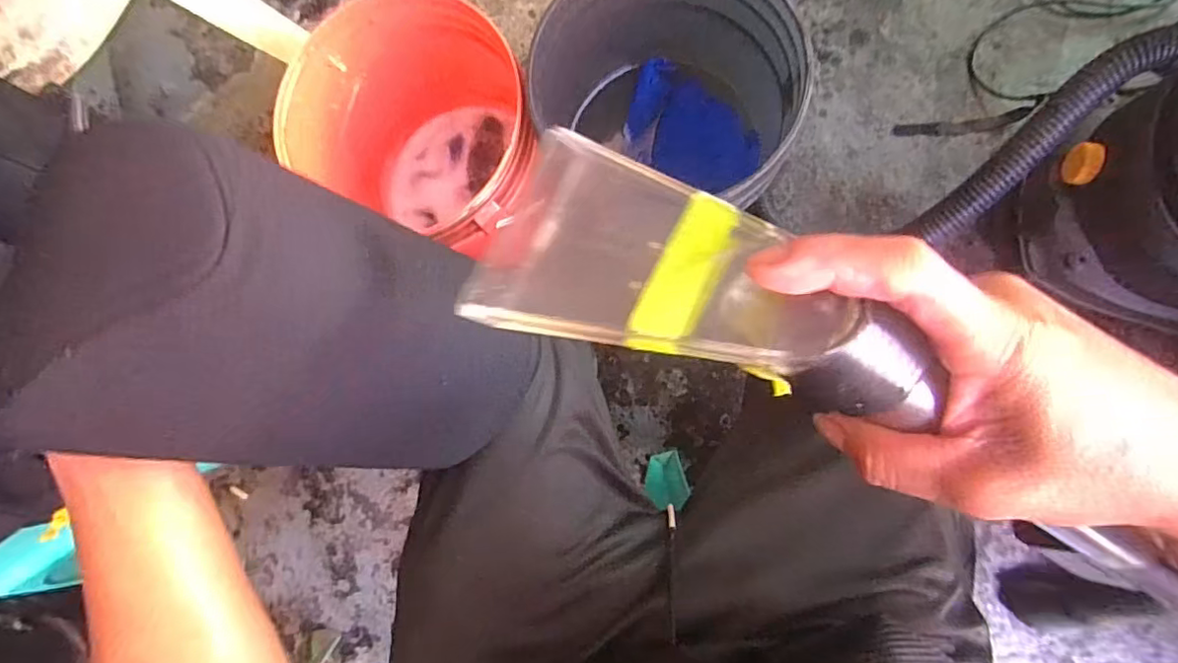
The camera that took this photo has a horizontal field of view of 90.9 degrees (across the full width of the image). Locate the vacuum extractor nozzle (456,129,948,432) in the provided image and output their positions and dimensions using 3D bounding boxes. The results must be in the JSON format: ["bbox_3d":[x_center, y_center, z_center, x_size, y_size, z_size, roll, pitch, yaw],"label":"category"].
[{"bbox_3d":[0.040,-0.013,0.227,0.176,0.047,0.083,27,89,24],"label":"vacuum extractor nozzle"}]

